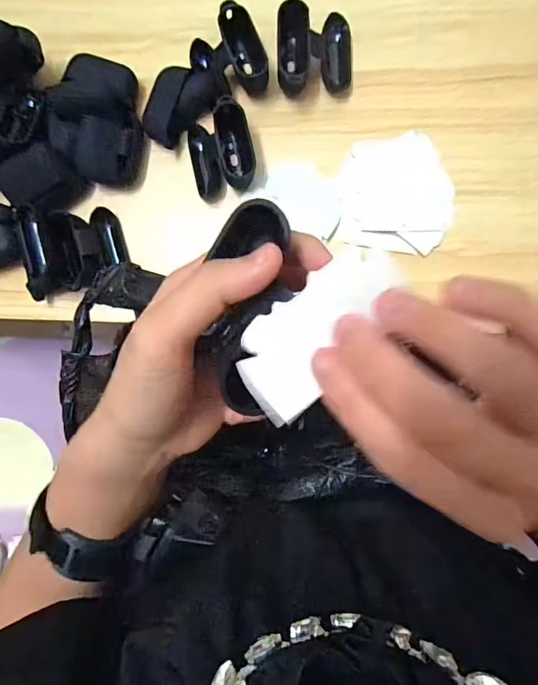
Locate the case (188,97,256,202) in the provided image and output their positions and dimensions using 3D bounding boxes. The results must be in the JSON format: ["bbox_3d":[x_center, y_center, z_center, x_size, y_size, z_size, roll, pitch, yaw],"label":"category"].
[{"bbox_3d":[-0.041,-0.164,0.352,0.054,0.038,0.063,-12,85,2],"label":"case"}]

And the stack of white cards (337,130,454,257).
[{"bbox_3d":[0.109,-0.129,0.358,0.093,0.010,0.104,-3,85,3],"label":"stack of white cards"}]

